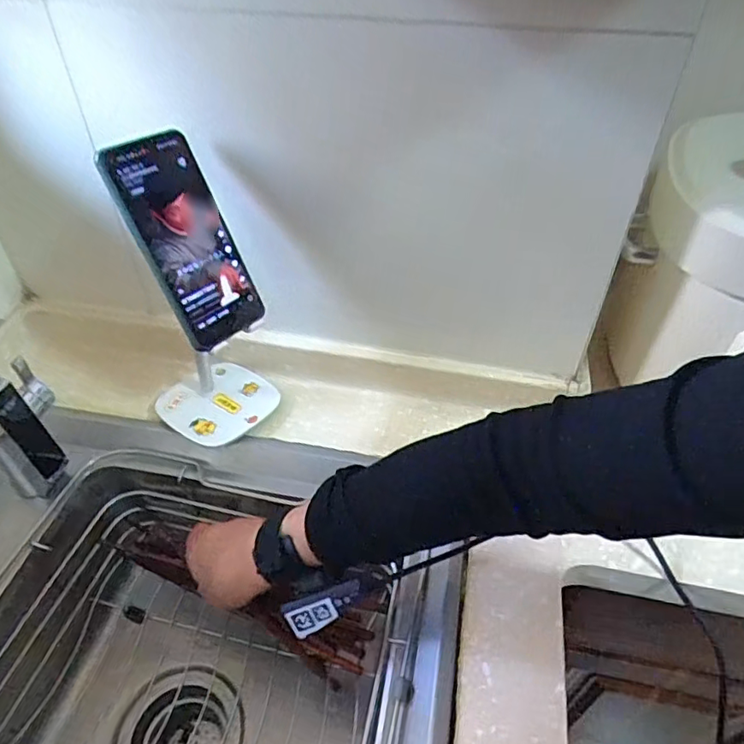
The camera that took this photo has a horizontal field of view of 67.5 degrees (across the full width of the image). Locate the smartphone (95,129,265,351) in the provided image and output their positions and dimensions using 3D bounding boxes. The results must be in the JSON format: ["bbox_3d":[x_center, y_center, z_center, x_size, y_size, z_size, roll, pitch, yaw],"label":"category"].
[{"bbox_3d":[-0.148,-0.104,0.451,0.007,0.164,0.078,1,32,45],"label":"smartphone"}]

